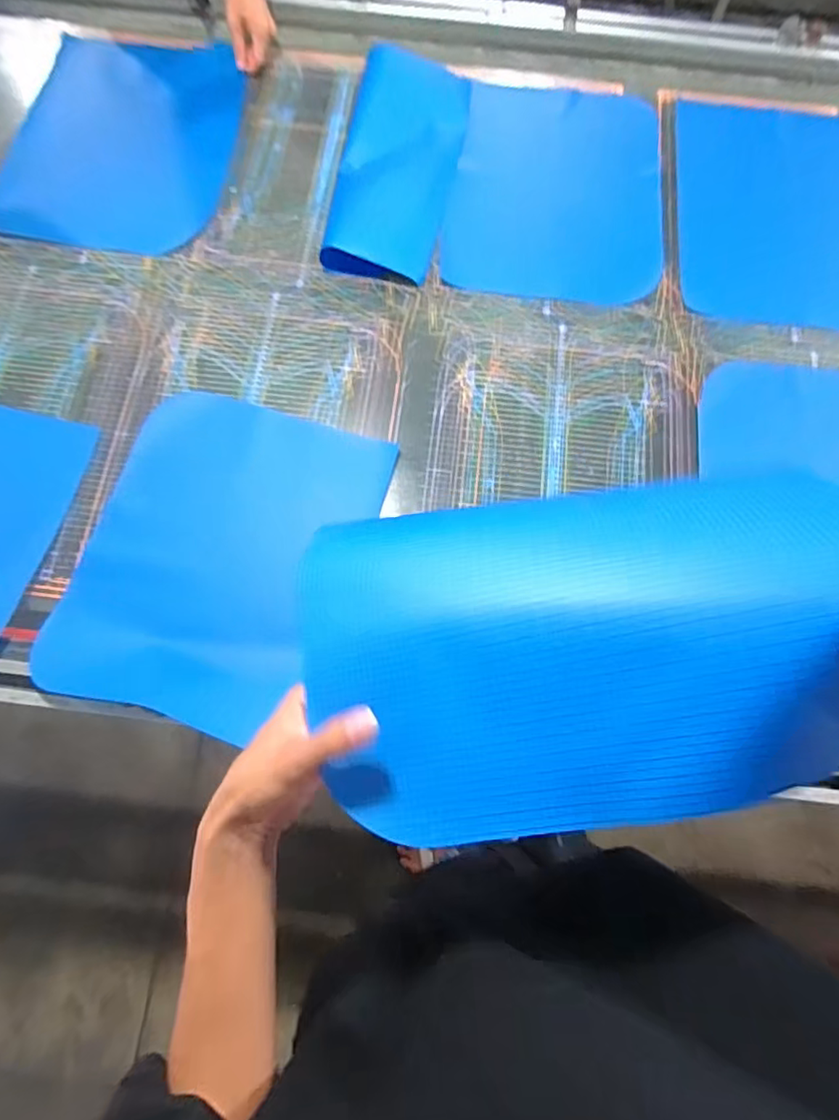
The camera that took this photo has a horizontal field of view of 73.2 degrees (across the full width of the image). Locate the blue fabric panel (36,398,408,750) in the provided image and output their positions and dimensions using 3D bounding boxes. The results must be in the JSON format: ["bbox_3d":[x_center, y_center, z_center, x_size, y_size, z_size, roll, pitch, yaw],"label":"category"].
[{"bbox_3d":[-0.275,-0.017,0.767,0.361,0.035,0.444,15,74,4],"label":"blue fabric panel"}]

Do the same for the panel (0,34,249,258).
[{"bbox_3d":[-0.529,-0.745,1.011,0.386,0.055,0.460,5,73,1],"label":"panel"}]

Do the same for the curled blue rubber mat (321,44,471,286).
[{"bbox_3d":[-0.034,-0.709,0.992,0.201,0.053,0.528,8,73,2],"label":"curled blue rubber mat"}]

